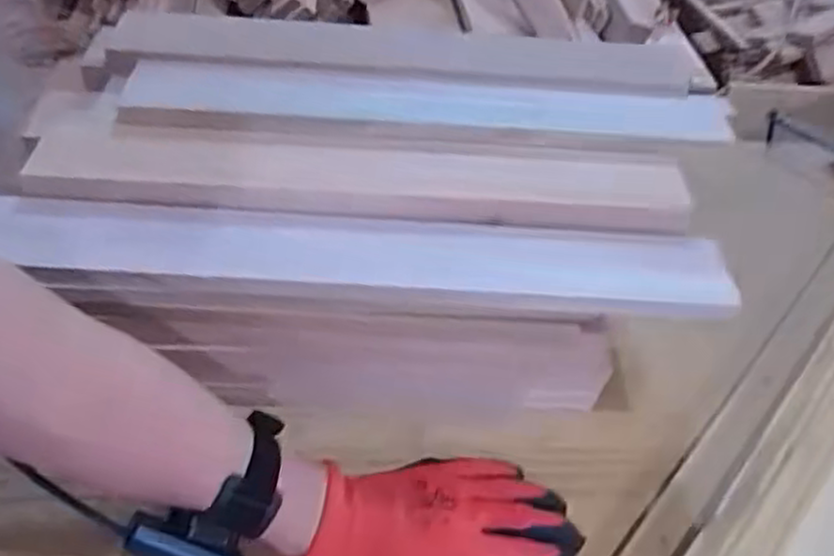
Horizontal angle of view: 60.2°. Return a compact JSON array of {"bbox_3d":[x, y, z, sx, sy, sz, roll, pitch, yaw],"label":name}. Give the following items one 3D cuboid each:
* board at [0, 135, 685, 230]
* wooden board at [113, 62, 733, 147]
[{"bbox_3d":[-0.035,-0.069,0.494,0.441,0.024,0.057,1,45,-3],"label":"board"},{"bbox_3d":[0.013,-0.124,0.527,0.432,0.022,0.062,1,45,-2],"label":"wooden board"}]

